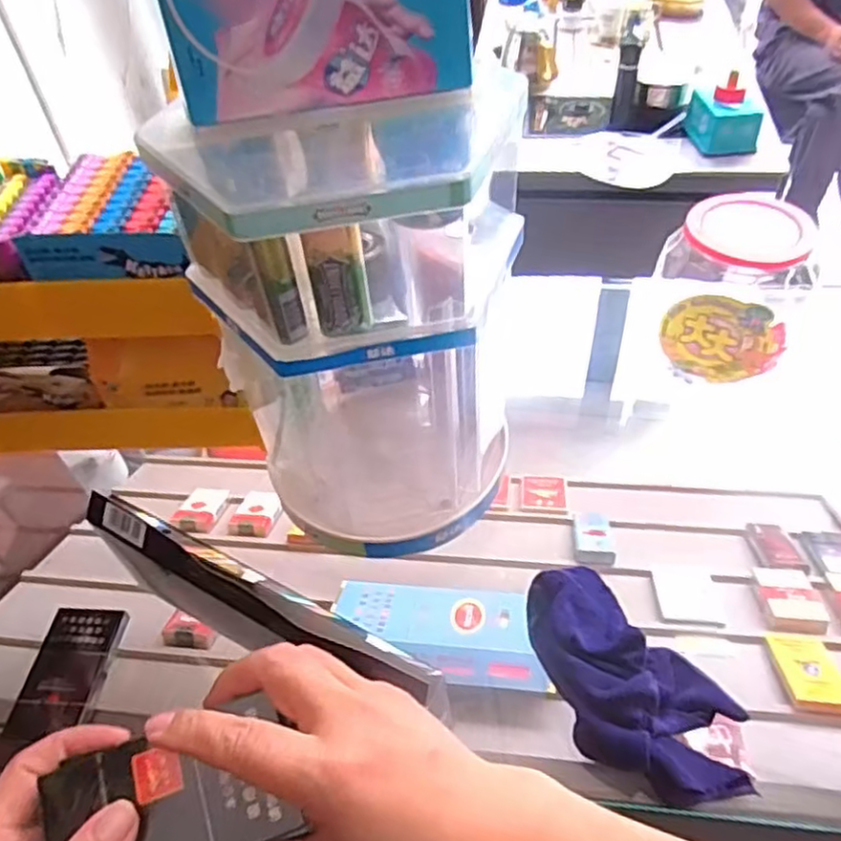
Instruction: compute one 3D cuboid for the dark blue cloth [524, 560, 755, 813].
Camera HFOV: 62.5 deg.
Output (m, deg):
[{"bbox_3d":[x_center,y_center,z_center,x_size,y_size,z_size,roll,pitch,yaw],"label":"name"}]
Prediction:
[{"bbox_3d":[0.138,0.174,0.465,0.098,0.039,0.176,-35,54,-24],"label":"dark blue cloth"}]

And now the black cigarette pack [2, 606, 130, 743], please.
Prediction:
[{"bbox_3d":[-0.262,0.187,0.521,0.061,0.018,0.102,0,48,6],"label":"black cigarette pack"}]

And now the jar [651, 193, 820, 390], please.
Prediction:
[{"bbox_3d":[0.272,-0.112,0.615,0.116,0.134,0.098,17,52,19],"label":"jar"}]

